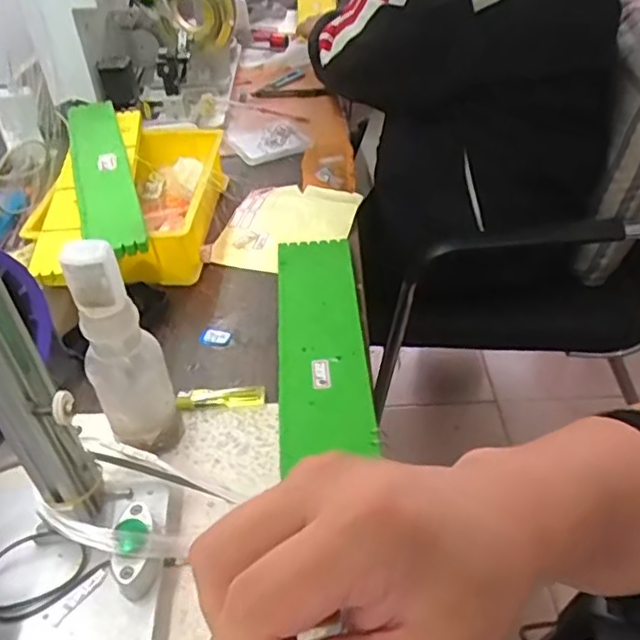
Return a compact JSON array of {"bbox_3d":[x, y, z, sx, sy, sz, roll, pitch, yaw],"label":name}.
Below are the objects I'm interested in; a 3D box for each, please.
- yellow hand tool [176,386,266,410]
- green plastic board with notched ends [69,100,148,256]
[{"bbox_3d":[-0.087,0.068,0.561,0.076,0.017,0.013,-1,43,-2],"label":"yellow hand tool"},{"bbox_3d":[-0.240,-0.168,0.700,0.060,0.018,0.323,-13,45,-14],"label":"green plastic board with notched ends"}]

